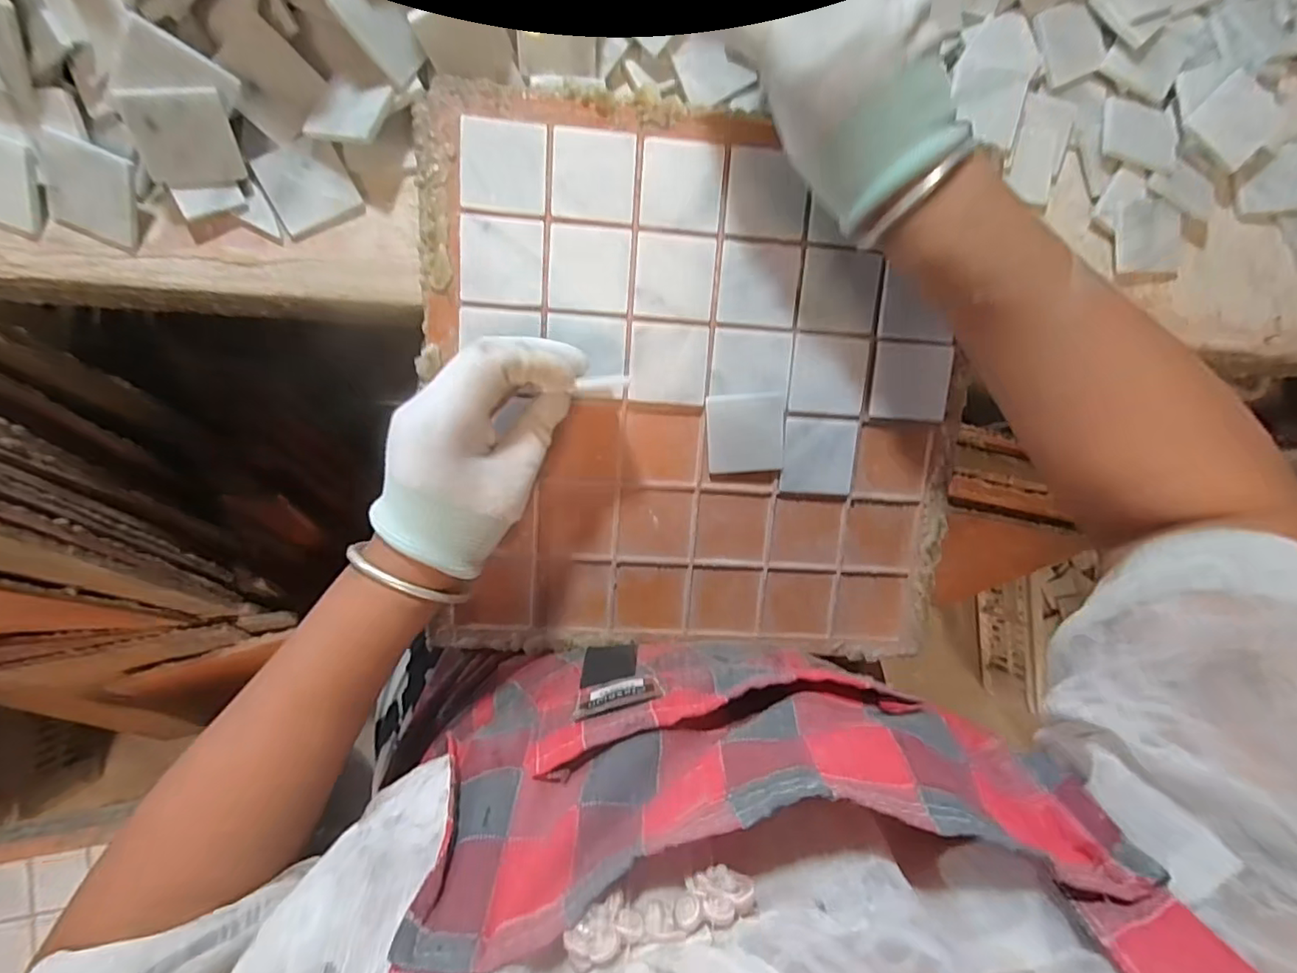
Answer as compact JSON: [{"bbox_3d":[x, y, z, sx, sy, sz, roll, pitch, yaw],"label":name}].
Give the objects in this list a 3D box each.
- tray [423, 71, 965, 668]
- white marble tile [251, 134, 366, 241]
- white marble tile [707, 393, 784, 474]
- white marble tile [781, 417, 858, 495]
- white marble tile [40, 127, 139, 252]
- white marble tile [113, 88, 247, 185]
[{"bbox_3d":[0.034,-0.055,0.367,0.332,0.010,0.329,3,101,-5],"label":"tray"},{"bbox_3d":[-0.209,-0.185,0.358,0.048,0.007,0.051,-27,89,-6],"label":"white marble tile"},{"bbox_3d":[0.062,-0.033,0.369,0.047,0.004,0.050,-4,109,1],"label":"white marble tile"},{"bbox_3d":[0.112,-0.020,0.381,0.047,0.004,0.049,1,102,-5],"label":"white marble tile"},{"bbox_3d":[-0.324,-0.171,0.339,0.048,0.008,0.053,21,118,-1],"label":"white marble tile"},{"bbox_3d":[-0.262,-0.197,0.329,0.047,0.046,0.004,-11,49,-15],"label":"white marble tile"}]

